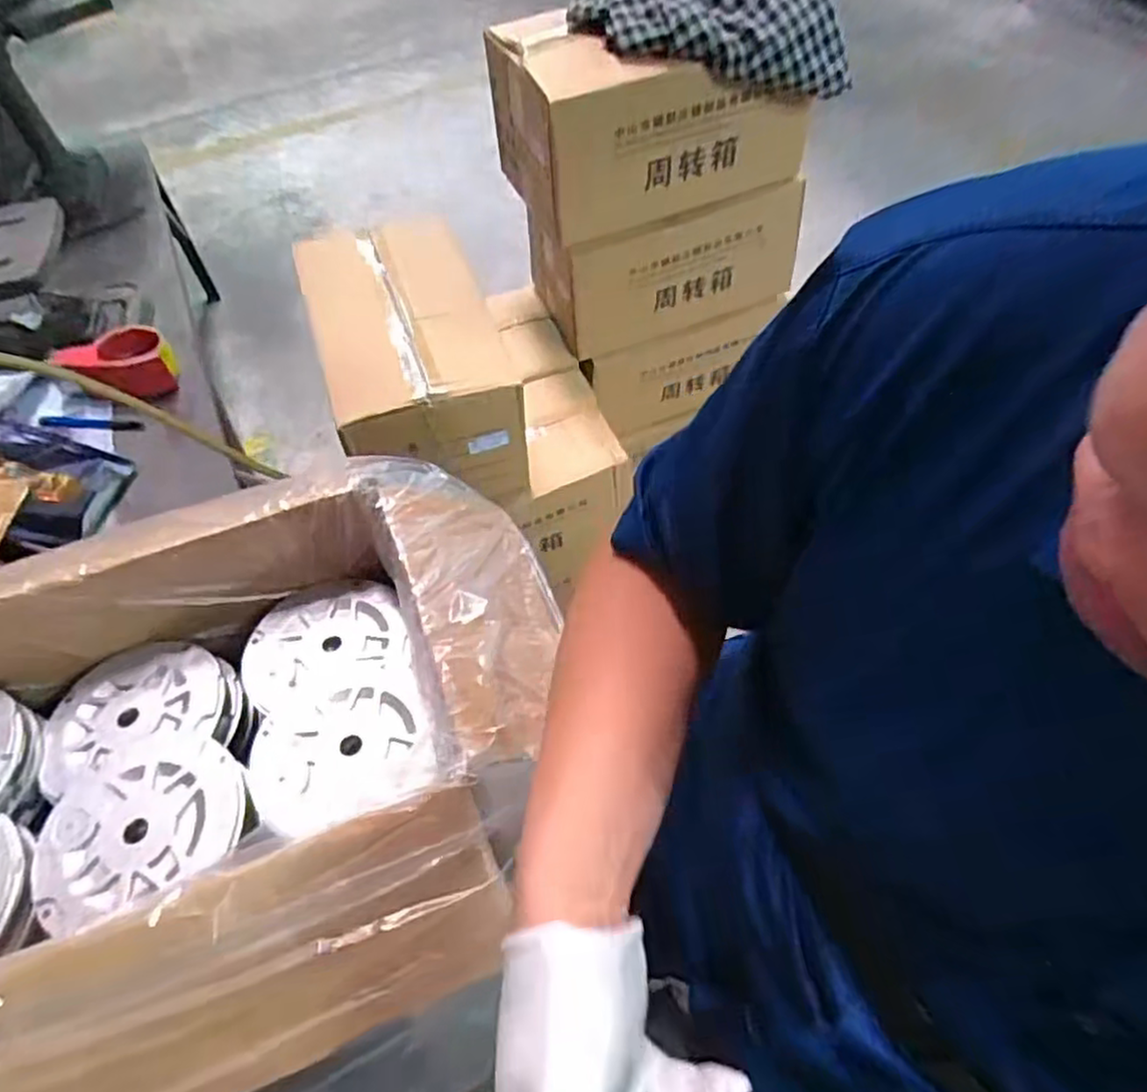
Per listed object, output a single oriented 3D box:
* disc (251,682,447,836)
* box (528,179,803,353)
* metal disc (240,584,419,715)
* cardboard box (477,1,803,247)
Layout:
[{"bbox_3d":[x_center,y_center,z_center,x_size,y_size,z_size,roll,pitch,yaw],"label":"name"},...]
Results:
[{"bbox_3d":[-0.165,0.145,0.500,0.123,0.011,0.102,-17,57,-9],"label":"disc"},{"bbox_3d":[0.155,-0.507,1.218,0.436,0.211,0.170,-15,56,-7],"label":"box"},{"bbox_3d":[-0.199,0.078,0.565,0.131,0.018,0.114,-11,56,-4],"label":"metal disc"},{"bbox_3d":[0.111,-0.666,1.064,0.412,0.229,0.237,-19,57,-10],"label":"cardboard box"}]

